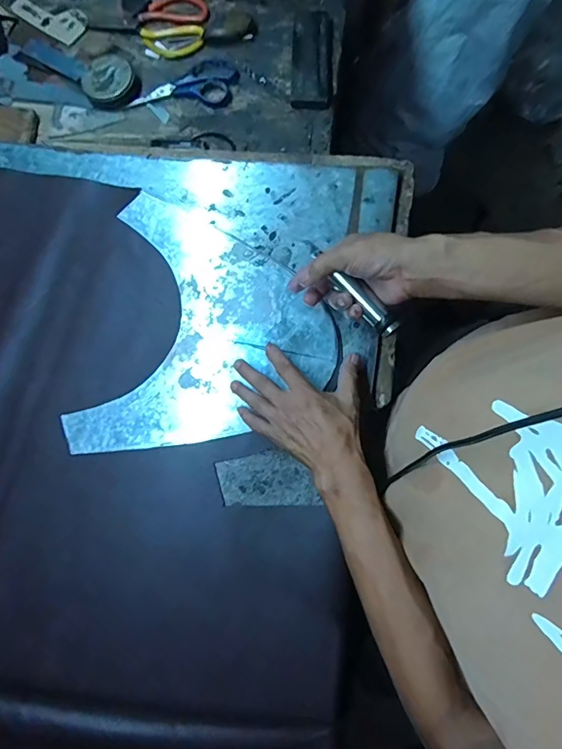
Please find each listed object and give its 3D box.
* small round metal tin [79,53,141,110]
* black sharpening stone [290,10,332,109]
[{"bbox_3d":[-0.244,-0.420,0.633,0.074,0.028,0.073,0,78,1],"label":"small round metal tin"},{"bbox_3d":[0.044,-0.448,0.628,0.056,0.020,0.150,2,78,2],"label":"black sharpening stone"}]

